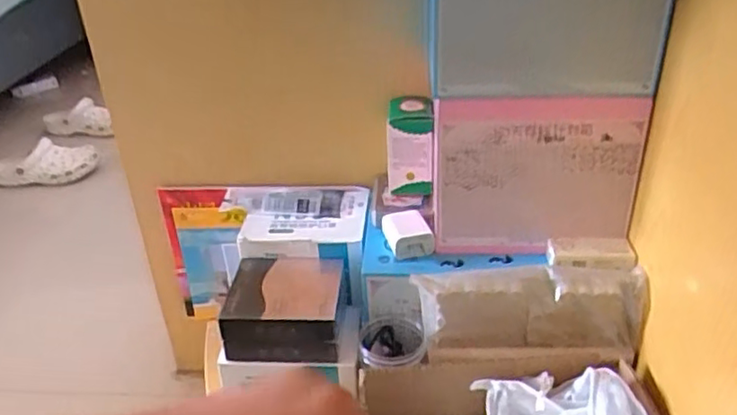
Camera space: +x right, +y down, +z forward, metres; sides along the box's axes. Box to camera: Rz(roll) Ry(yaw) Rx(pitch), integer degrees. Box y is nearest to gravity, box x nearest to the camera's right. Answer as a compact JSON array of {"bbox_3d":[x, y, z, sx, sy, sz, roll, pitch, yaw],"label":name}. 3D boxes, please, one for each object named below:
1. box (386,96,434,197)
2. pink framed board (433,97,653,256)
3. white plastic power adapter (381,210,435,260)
[{"bbox_3d":[0.048,-0.076,0.744,0.054,0.099,0.081,-1,29,5],"label":"box"},{"bbox_3d":[0.162,-0.027,0.620,0.191,0.164,0.019,3,31,9],"label":"pink framed board"},{"bbox_3d":[0.044,0.029,0.685,0.047,0.023,0.057,-8,31,-8],"label":"white plastic power adapter"}]

